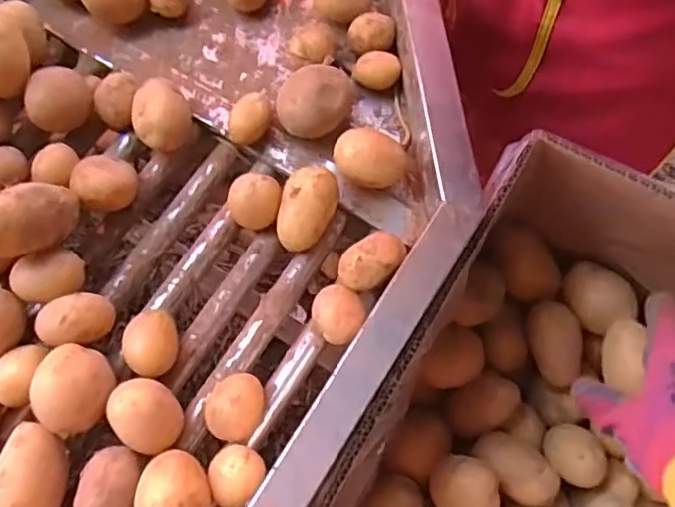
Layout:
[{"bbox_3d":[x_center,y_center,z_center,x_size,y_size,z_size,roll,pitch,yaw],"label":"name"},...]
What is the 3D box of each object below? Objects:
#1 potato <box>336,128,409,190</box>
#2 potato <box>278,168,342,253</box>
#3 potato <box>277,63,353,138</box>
[{"bbox_3d":[0.020,-0.059,0.419,0.046,0.039,0.031,29,77,8],"label":"potato"},{"bbox_3d":[-0.019,-0.029,0.411,0.034,0.023,0.054,18,104,11],"label":"potato"},{"bbox_3d":[-0.015,-0.101,0.433,0.046,0.039,0.050,0,75,1],"label":"potato"}]

